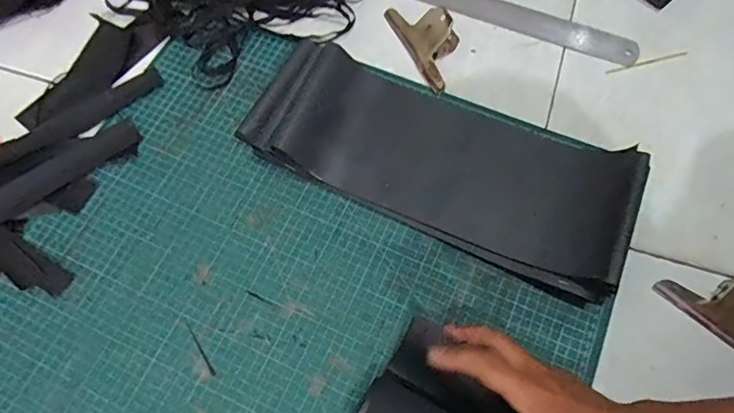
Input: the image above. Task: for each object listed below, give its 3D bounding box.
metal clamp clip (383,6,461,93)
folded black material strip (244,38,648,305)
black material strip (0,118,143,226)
[{"bbox_3d":[0.080,-0.213,0.628,0.065,0.043,0.135,-24,69,-9],"label":"metal clamp clip"},{"bbox_3d":[0.072,-0.057,0.561,0.413,0.044,0.160,24,70,11],"label":"folded black material strip"},{"bbox_3d":[-0.377,-0.025,0.582,0.248,0.005,0.046,-36,71,-13],"label":"black material strip"}]

